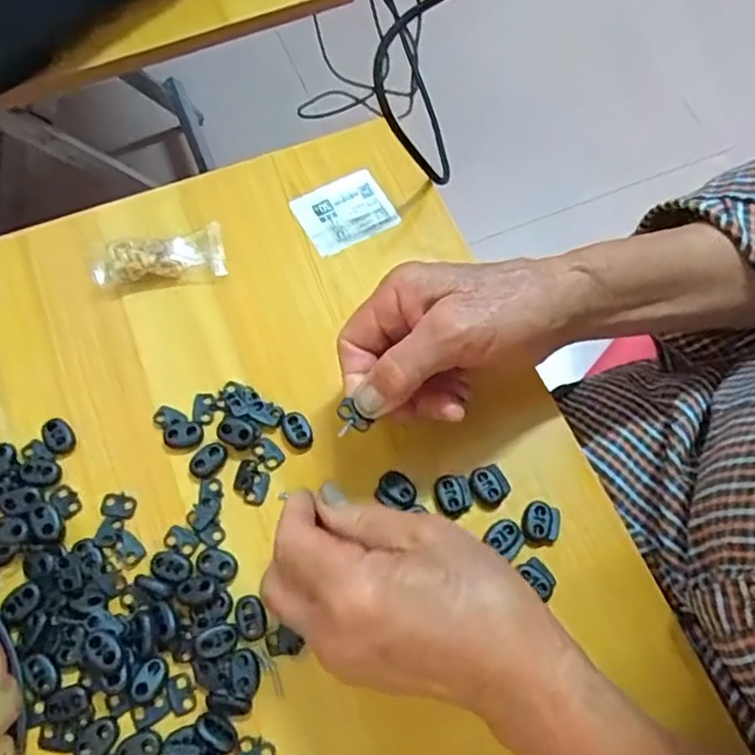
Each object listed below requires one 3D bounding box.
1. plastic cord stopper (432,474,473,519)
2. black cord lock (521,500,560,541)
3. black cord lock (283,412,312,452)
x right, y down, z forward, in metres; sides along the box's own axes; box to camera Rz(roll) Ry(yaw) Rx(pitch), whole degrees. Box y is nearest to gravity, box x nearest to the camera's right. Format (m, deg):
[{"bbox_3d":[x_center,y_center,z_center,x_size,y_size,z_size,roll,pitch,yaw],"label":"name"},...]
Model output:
[{"bbox_3d":[0.041,0.064,0.353,0.021,0.006,0.022,0,67,-1],"label":"plastic cord stopper"},{"bbox_3d":[0.088,0.078,0.348,0.019,0.005,0.020,9,67,2],"label":"black cord lock"},{"bbox_3d":[-0.045,0.030,0.365,0.014,0.004,0.021,-19,69,-9],"label":"black cord lock"}]

